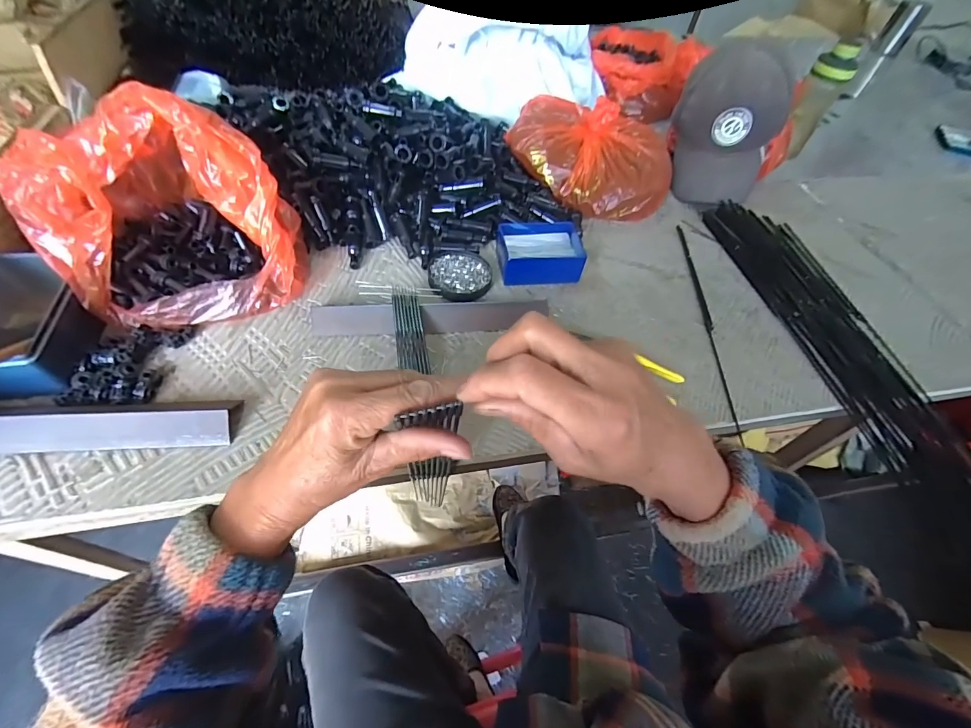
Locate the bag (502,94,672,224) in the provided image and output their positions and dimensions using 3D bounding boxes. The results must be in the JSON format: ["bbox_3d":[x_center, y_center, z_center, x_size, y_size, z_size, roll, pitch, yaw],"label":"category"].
[{"bbox_3d":[0.170,-0.323,0.674,0.266,0.114,0.178,5,54,-2],"label":"bag"}]

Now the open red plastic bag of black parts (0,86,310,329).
[{"bbox_3d":[-0.350,-0.166,0.460,0.240,0.166,0.226,37,59,19],"label":"open red plastic bag of black parts"}]

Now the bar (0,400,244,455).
[{"bbox_3d":[-0.360,0.060,0.385,0.254,0.033,0.031,-1,55,-6],"label":"bar"}]

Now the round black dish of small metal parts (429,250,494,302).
[{"bbox_3d":[-0.033,-0.121,0.565,0.082,0.011,0.086,3,55,-4],"label":"round black dish of small metal parts"}]

